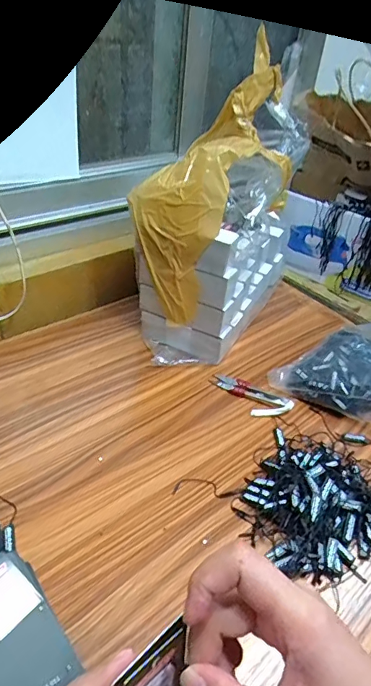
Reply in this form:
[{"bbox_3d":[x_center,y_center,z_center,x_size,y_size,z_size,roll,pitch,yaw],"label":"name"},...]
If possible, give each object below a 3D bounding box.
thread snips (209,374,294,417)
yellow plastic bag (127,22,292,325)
[{"bbox_3d":[0.080,0.064,0.579,0.106,0.013,0.044,25,41,23],"label":"thread snips"},{"bbox_3d":[0.035,-0.201,0.575,0.124,0.125,0.341,24,83,21],"label":"yellow plastic bag"}]

